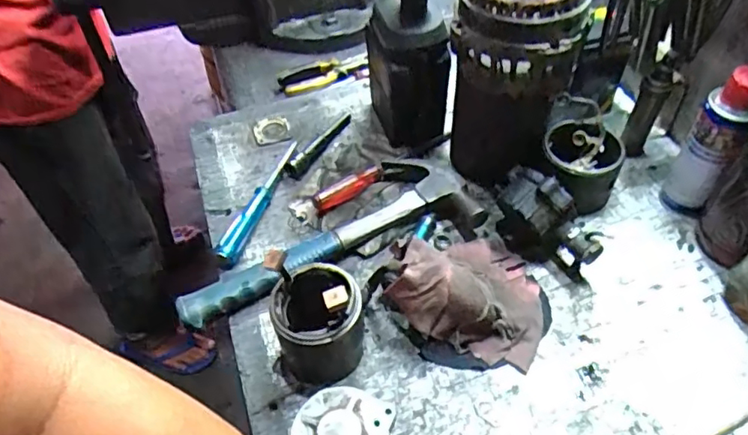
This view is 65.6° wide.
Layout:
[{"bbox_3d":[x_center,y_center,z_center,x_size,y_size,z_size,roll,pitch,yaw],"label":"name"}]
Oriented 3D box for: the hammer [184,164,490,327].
[{"bbox_3d":[-0.051,0.017,0.629,0.331,0.036,0.113,-18,51,-12],"label":"hammer"}]

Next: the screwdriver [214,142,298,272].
[{"bbox_3d":[-0.133,-0.023,0.671,0.021,0.031,0.182,11,51,13],"label":"screwdriver"}]

